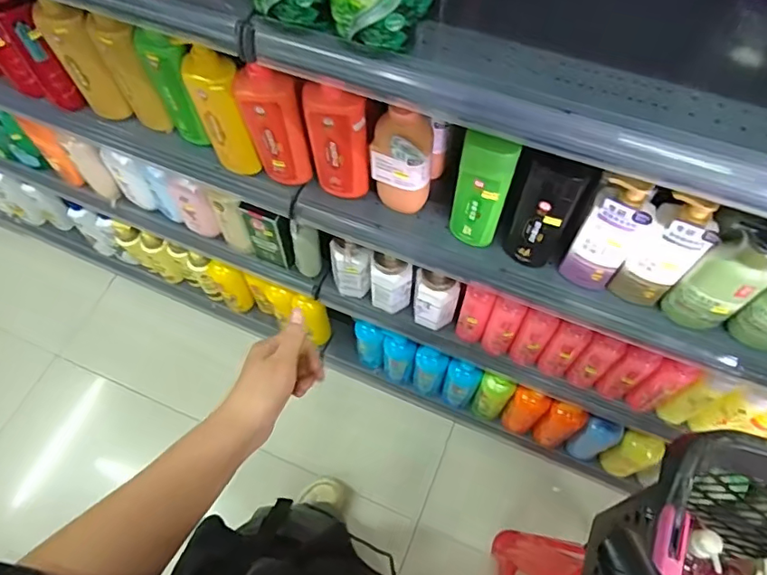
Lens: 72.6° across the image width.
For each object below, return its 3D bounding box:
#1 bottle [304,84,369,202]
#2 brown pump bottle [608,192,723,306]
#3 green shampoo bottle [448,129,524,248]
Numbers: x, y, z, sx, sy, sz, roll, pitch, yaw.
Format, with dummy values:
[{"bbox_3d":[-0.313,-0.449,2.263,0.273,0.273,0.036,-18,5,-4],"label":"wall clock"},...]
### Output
[{"bbox_3d":[-0.067,-0.213,0.788,0.086,0.212,0.036,14,67,7],"label":"bottle"},{"bbox_3d":[0.372,-0.043,0.696,0.078,0.197,0.052,38,72,16],"label":"brown pump bottle"},{"bbox_3d":[0.139,-0.132,0.751,0.072,0.202,0.043,14,67,7],"label":"green shampoo bottle"}]

